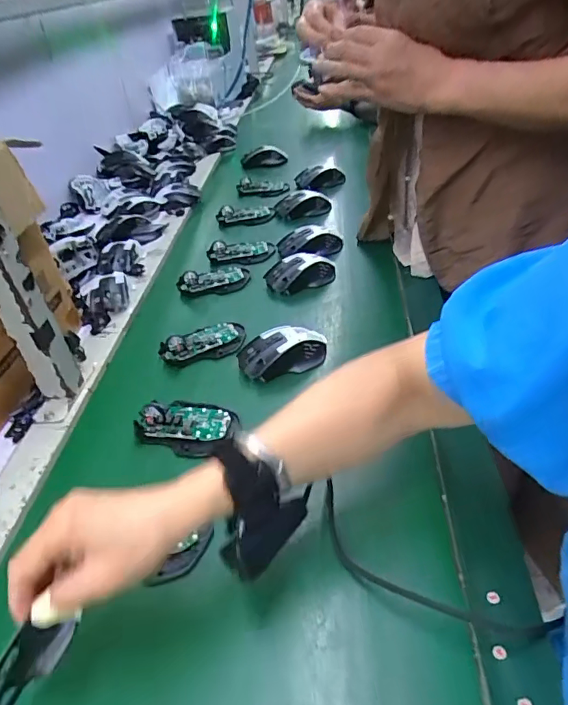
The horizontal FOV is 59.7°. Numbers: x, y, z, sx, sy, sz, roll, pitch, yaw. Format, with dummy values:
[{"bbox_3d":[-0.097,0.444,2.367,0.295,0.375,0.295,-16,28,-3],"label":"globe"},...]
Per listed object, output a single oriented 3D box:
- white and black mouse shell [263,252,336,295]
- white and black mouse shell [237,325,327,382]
[{"bbox_3d":[0.027,-0.128,0.776,0.113,0.035,0.066,-16,38,-9],"label":"white and black mouse shell"},{"bbox_3d":[-0.002,-0.002,0.617,0.111,0.042,0.067,-17,38,-10],"label":"white and black mouse shell"}]

